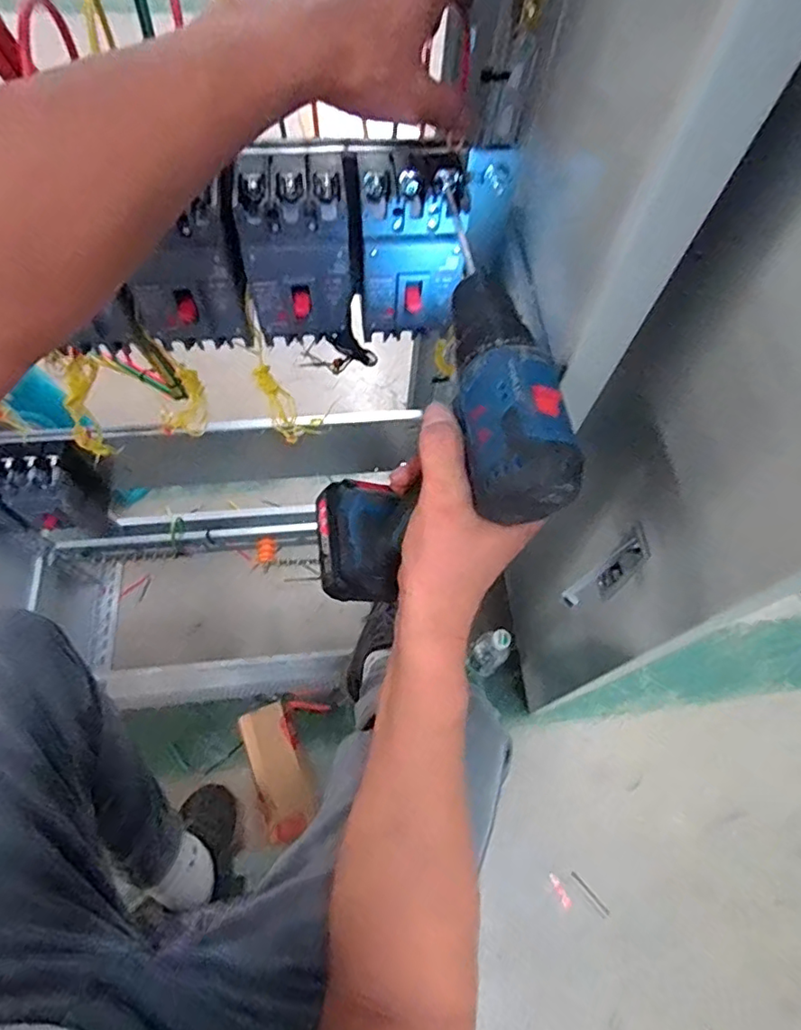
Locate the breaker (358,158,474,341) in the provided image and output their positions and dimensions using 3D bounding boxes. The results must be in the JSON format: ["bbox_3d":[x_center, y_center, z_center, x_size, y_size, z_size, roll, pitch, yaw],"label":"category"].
[{"bbox_3d":[0.007,-0.197,0.432,0.075,0.117,0.066,-2,63,-5],"label":"breaker"}]

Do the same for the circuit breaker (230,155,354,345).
[{"bbox_3d":[-0.077,-0.191,0.422,0.077,0.117,0.075,-4,65,-5],"label":"circuit breaker"}]

